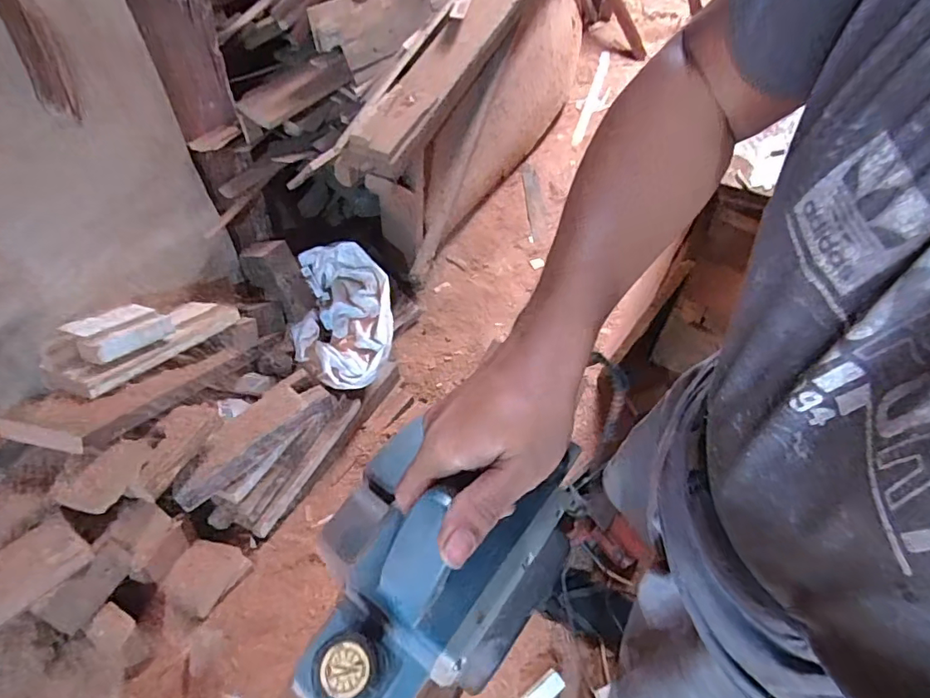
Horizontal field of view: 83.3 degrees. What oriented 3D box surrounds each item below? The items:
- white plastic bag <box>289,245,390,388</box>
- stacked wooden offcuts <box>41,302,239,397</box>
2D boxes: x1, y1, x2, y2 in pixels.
[{"bbox_3d":[-0.328,-0.084,1.353,0.265,0.156,0.343,-3,54,-1],"label":"white plastic bag"},{"bbox_3d":[-0.644,-0.030,1.075,0.122,0.112,0.374,22,27,16],"label":"stacked wooden offcuts"}]

